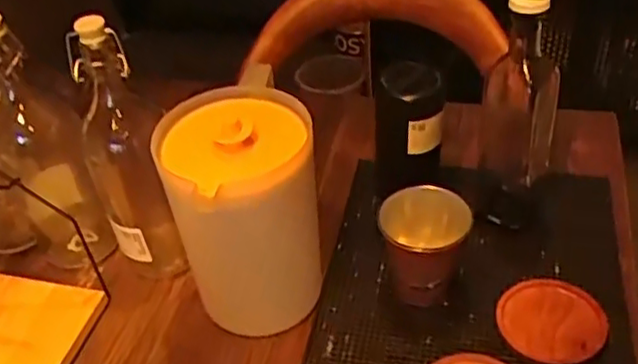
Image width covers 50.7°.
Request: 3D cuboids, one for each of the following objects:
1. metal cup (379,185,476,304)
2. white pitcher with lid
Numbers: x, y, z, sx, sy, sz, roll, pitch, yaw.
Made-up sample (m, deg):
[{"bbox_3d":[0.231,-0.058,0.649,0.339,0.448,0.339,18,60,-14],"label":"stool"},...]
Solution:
[{"bbox_3d":[0.107,0.060,0.683,0.088,0.098,0.077,0,41,7],"label":"metal cup"},{"bbox_3d":[-0.064,0.021,0.649,0.124,0.226,0.161,-7,41,-1],"label":"white pitcher with lid"}]

